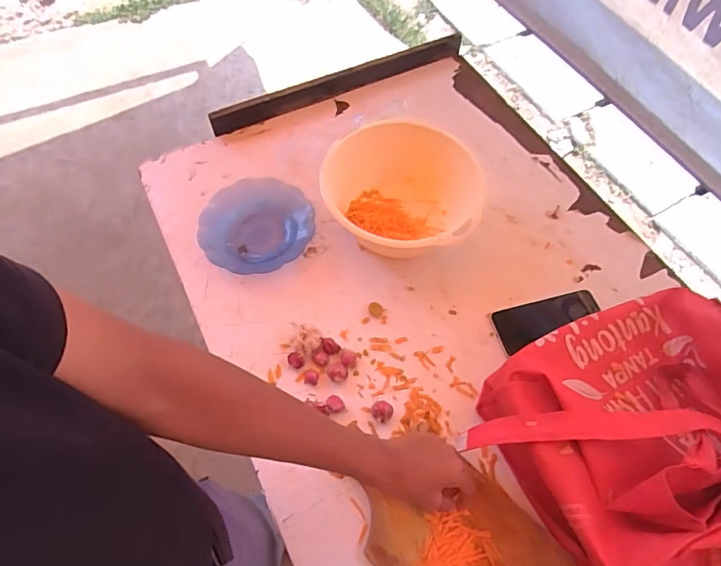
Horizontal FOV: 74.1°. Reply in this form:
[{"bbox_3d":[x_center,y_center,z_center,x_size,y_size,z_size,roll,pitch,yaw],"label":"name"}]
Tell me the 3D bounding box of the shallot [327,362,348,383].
[{"bbox_3d":[-0.031,0.123,0.665,0.029,0.018,0.029,1,60,1],"label":"shallot"}]

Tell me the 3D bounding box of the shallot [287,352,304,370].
[{"bbox_3d":[-0.090,0.109,0.669,0.025,0.018,0.016,33,65,18],"label":"shallot"}]

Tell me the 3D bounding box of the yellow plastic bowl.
[{"bbox_3d":[0.084,-0.137,0.773,0.250,0.108,0.239,0,60,0],"label":"yellow plastic bowl"}]

